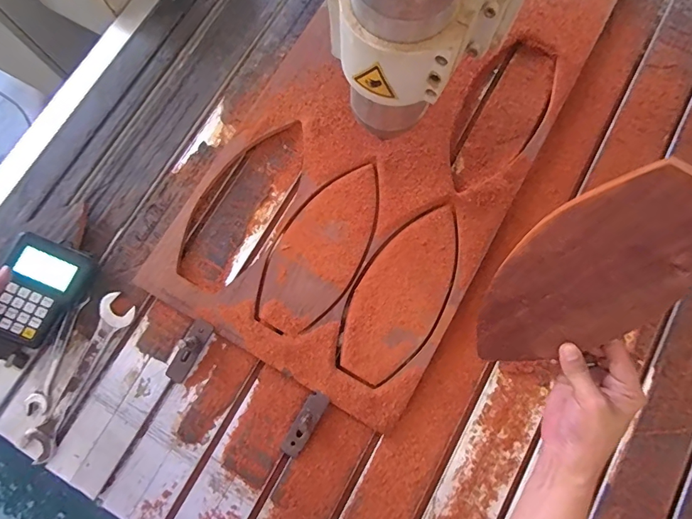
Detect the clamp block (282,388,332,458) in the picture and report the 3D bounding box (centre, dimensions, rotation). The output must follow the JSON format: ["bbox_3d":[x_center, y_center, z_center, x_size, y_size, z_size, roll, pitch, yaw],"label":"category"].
[{"bbox_3d":[-0.057,0.235,0.595,0.029,0.020,0.098,31,80,7],"label":"clamp block"}]

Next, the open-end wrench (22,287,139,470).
[{"bbox_3d":[-0.394,0.171,0.618,0.049,0.012,0.247,25,80,6],"label":"open-end wrench"}]

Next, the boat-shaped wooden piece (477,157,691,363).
[{"bbox_3d":[0.203,0.030,0.380,0.115,0.274,0.006,35,52,17],"label":"boat-shaped wooden piece"}]

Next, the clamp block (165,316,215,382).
[{"bbox_3d":[-0.234,0.135,0.607,0.031,0.044,0.098,32,93,7],"label":"clamp block"}]

